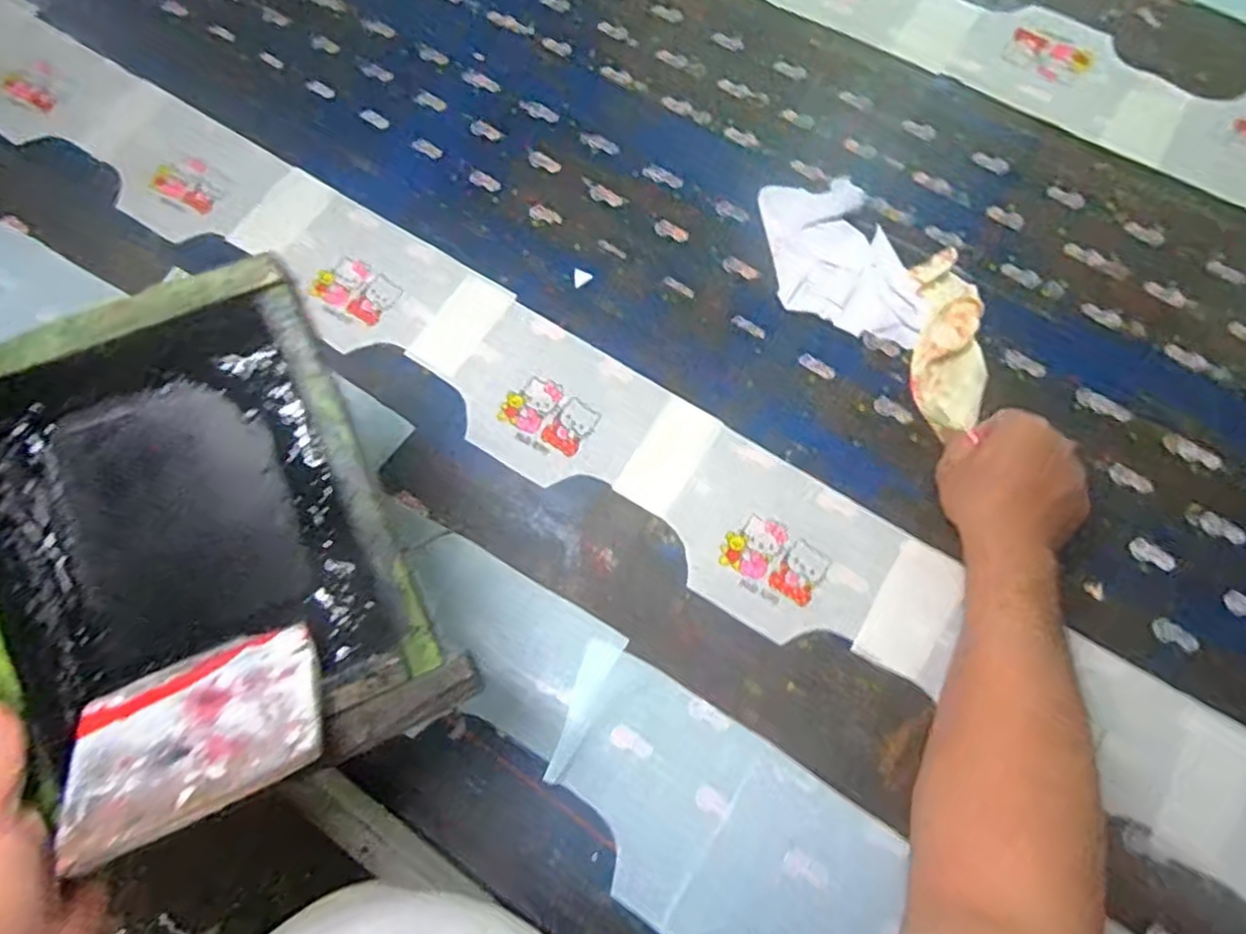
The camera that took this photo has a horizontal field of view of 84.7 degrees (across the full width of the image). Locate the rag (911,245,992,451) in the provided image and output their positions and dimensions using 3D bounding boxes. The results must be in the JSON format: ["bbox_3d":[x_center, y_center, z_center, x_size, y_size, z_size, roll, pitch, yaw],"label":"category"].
[{"bbox_3d":[0.288,-0.116,0.604,0.059,0.026,0.181,5,75,4],"label":"rag"}]

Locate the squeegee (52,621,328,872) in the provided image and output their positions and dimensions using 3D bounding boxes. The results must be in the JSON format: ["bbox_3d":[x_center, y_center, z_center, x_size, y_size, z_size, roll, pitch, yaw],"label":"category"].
[{"bbox_3d":[-0.227,0.139,0.366,0.127,0.010,0.096,-24,45,-10],"label":"squeegee"}]

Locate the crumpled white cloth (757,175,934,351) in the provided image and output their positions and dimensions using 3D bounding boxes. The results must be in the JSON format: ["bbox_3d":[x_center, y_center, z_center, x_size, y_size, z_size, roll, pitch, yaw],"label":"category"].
[{"bbox_3d":[0.198,-0.190,0.631,0.114,0.018,0.183,-11,71,-2],"label":"crumpled white cloth"}]

